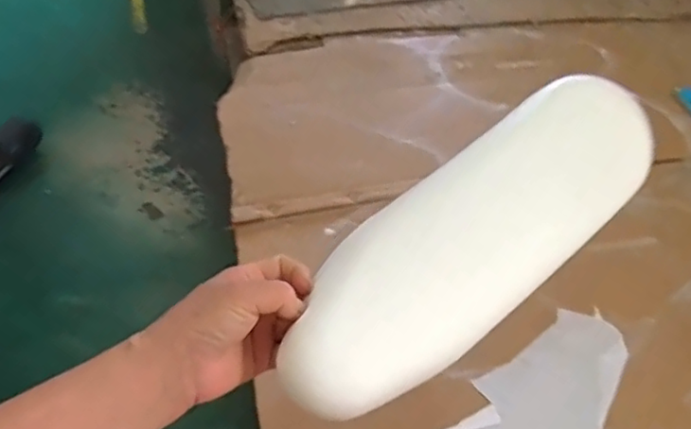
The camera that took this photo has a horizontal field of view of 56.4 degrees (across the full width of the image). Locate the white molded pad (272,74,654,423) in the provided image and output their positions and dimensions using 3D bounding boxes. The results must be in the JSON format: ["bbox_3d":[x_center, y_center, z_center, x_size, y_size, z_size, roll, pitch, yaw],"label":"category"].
[{"bbox_3d":[0.100,0.015,0.495,0.360,0.060,0.119,-37,97,-16],"label":"white molded pad"}]

